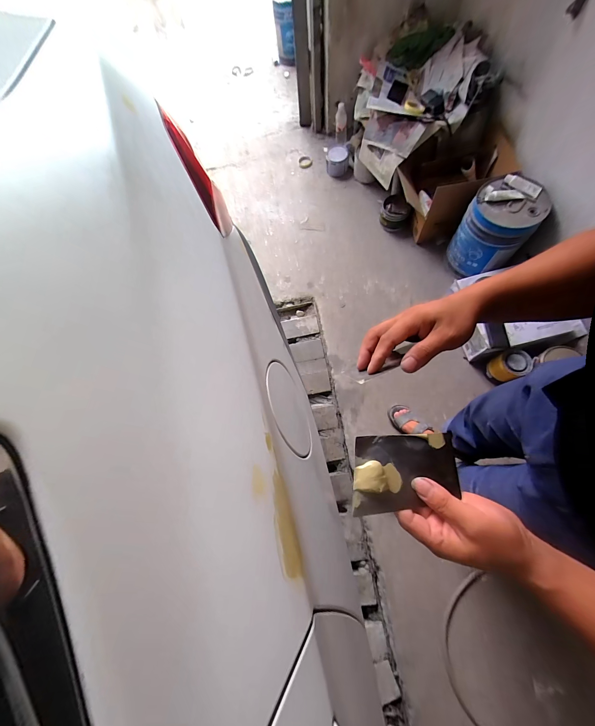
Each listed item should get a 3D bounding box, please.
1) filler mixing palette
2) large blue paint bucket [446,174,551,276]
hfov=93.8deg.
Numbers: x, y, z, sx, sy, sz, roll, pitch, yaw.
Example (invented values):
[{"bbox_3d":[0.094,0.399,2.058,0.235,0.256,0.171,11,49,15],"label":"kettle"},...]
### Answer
[{"bbox_3d":[0.119,0.113,0.293,0.133,0.011,0.072,3,74,-19],"label":"filler mixing palette"},{"bbox_3d":[0.851,-0.574,1.230,0.257,0.337,0.249,38,79,16],"label":"large blue paint bucket"}]

